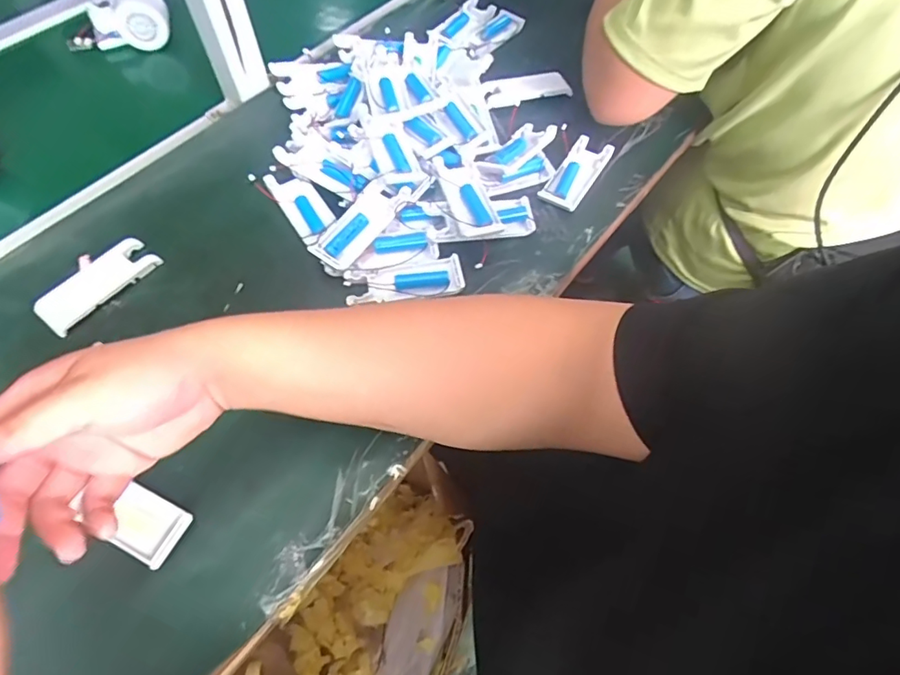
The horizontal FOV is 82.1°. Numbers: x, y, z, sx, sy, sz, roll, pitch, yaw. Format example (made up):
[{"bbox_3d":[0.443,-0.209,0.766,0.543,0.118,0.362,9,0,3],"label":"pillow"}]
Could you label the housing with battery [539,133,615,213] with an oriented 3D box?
[{"bbox_3d":[0.129,-0.169,0.529,0.040,0.019,0.098,30,64,15],"label":"housing with battery"}]

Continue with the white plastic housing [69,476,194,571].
[{"bbox_3d":[-0.216,0.133,0.368,0.061,0.006,0.040,24,63,12],"label":"white plastic housing"}]

